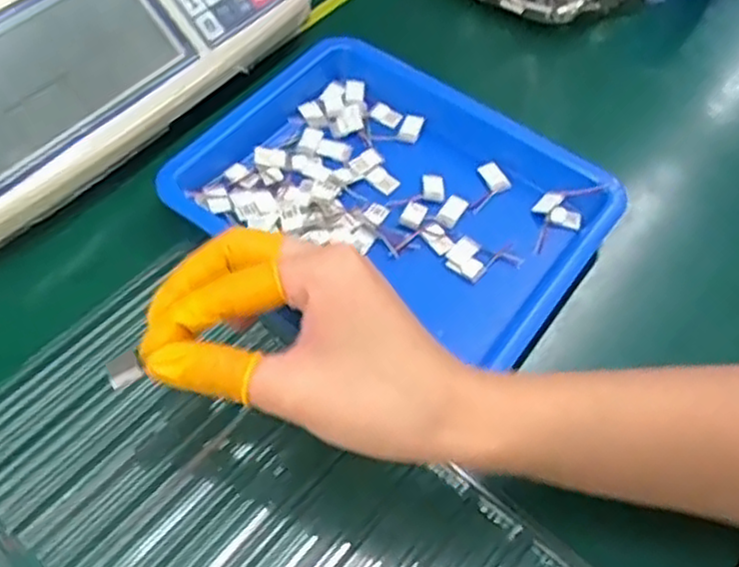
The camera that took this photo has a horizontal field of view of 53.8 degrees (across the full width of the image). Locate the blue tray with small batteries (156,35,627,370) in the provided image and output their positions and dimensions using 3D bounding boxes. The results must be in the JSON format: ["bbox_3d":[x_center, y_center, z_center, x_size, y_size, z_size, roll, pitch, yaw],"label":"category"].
[{"bbox_3d":[0.012,-0.051,0.417,0.222,0.031,0.163,32,61,16],"label":"blue tray with small batteries"}]

